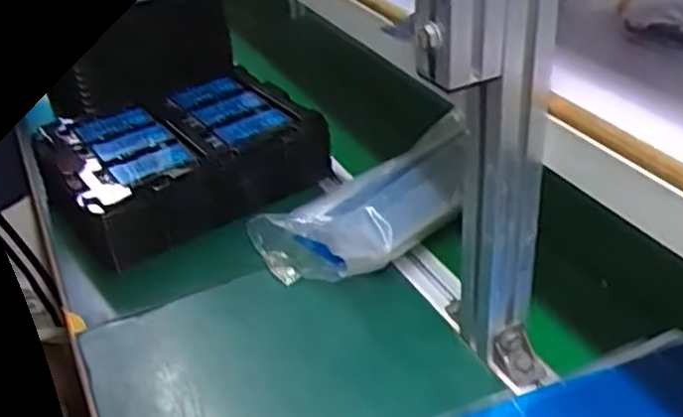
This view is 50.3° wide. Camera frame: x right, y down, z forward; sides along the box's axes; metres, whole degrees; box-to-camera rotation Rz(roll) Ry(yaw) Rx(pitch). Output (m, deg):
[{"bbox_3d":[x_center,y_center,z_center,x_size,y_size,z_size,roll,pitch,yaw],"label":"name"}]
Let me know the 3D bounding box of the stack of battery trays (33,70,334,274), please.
[{"bbox_3d":[-0.177,-0.060,0.813,0.282,0.073,0.198,-21,37,-25],"label":"stack of battery trays"}]

